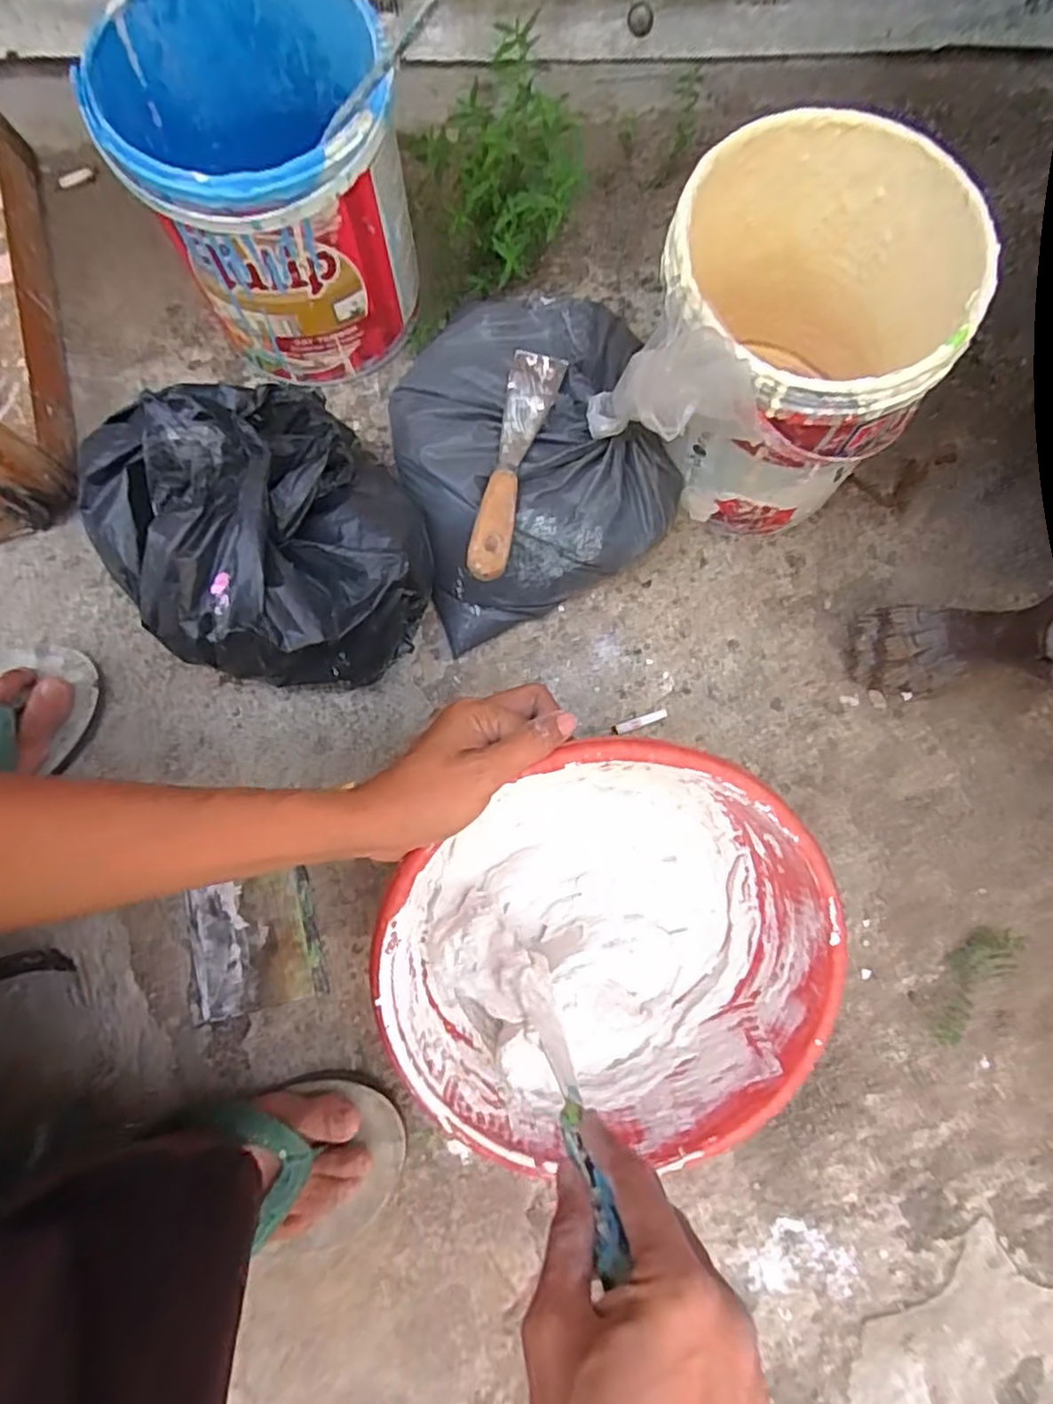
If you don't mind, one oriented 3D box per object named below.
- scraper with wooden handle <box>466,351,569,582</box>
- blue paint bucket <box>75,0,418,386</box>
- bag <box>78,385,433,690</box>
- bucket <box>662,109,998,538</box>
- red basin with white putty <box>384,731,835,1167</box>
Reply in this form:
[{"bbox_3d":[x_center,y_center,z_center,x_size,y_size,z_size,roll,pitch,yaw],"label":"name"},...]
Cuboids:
[{"bbox_3d":[-0.009,-0.164,0.464,0.033,0.015,0.169,13,80,3],"label":"scraper with wooden handle"},{"bbox_3d":[-0.177,-0.366,0.495,0.174,0.177,0.202,-28,80,-5],"label":"blue paint bucket"},{"bbox_3d":[-0.178,-0.112,0.472,0.217,0.136,0.191,43,82,8],"label":"bag"},{"bbox_3d":[0.166,-0.219,0.461,0.171,0.198,0.199,13,80,3],"label":"bucket"},{"bbox_3d":[0.046,0.154,0.420,0.245,0.103,0.245,-38,97,1],"label":"red basin with white putty"}]

